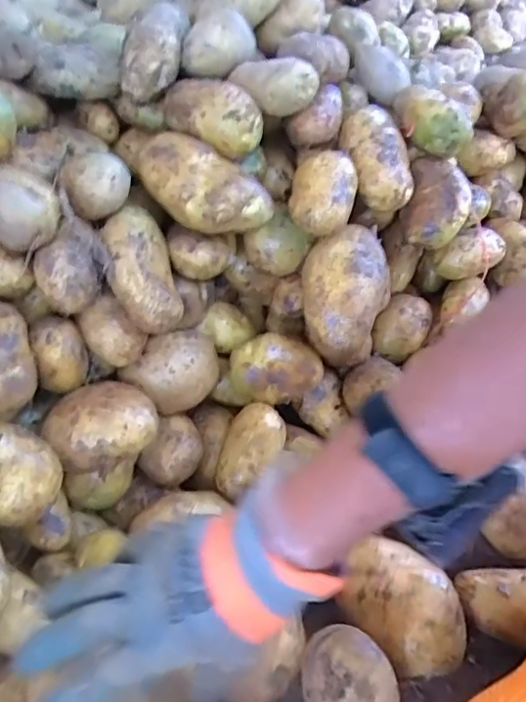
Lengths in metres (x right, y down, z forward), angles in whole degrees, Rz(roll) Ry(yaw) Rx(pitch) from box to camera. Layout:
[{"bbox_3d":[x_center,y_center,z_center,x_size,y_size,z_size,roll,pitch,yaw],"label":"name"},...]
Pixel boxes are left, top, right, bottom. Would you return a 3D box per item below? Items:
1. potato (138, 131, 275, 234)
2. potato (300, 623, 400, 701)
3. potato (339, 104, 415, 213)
[{"bbox_3d":[-0.056,-0.150,0.509,0.130,0.066,0.060,35,26,10],"label":"potato"},{"bbox_3d":[0.063,0.249,0.416,0.069,0.052,0.074,0,85,2],"label":"potato"},{"bbox_3d":[0.116,-0.204,0.565,0.059,0.043,0.113,-8,70,-5],"label":"potato"}]

